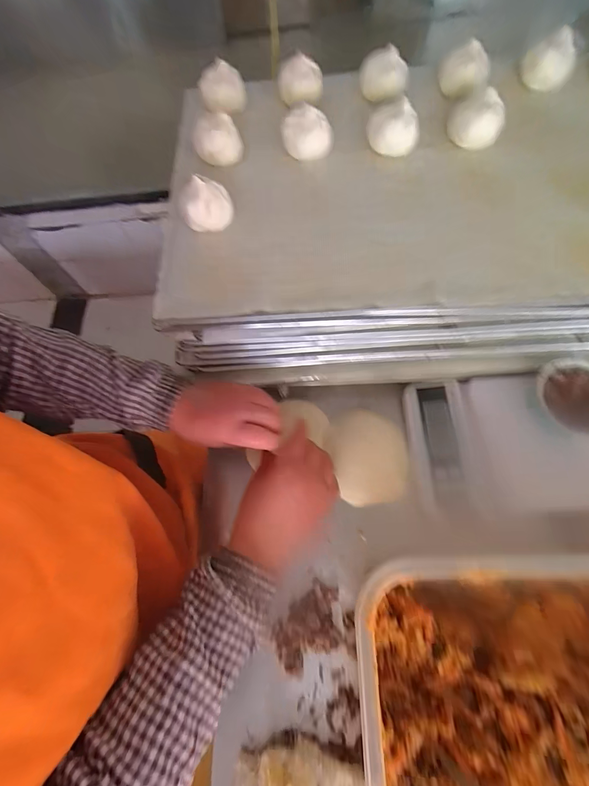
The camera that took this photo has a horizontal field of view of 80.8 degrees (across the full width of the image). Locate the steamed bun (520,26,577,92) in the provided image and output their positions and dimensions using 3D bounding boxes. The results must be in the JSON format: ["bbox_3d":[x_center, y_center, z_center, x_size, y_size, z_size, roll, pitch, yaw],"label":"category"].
[{"bbox_3d":[0.326,-0.427,0.440,0.061,0.041,0.054,27,74,14],"label":"steamed bun"}]

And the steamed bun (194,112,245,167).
[{"bbox_3d":[-0.090,-0.293,0.402,0.050,0.033,0.052,-21,69,-3],"label":"steamed bun"}]

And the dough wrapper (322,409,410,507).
[{"bbox_3d":[0.088,0.074,0.413,0.088,0.011,0.111,-11,69,1],"label":"dough wrapper"}]

